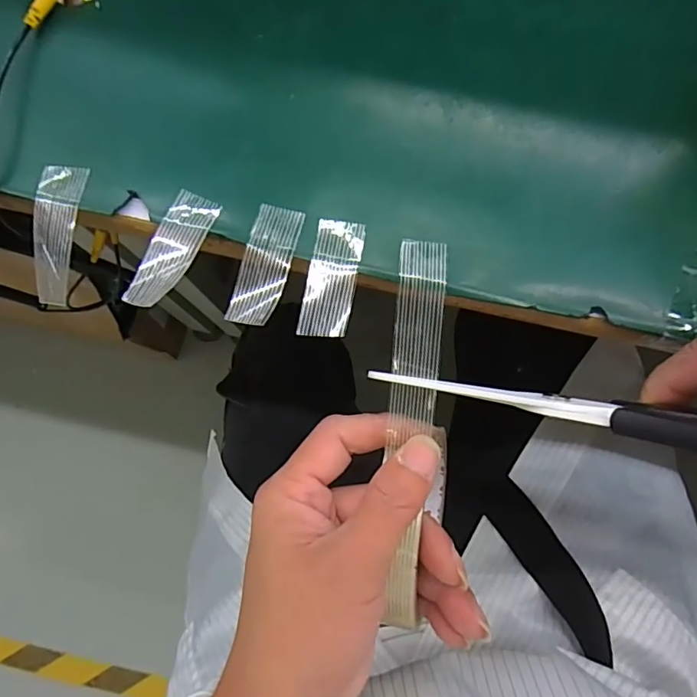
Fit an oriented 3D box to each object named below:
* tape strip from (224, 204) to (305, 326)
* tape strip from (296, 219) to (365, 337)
[{"bbox_3d":[-0.035,-0.035,0.213,0.020,0.004,0.053,14,81,3],"label":"tape strip"},{"bbox_3d":[-0.007,-0.030,0.213,0.020,0.004,0.051,10,80,2],"label":"tape strip"}]

